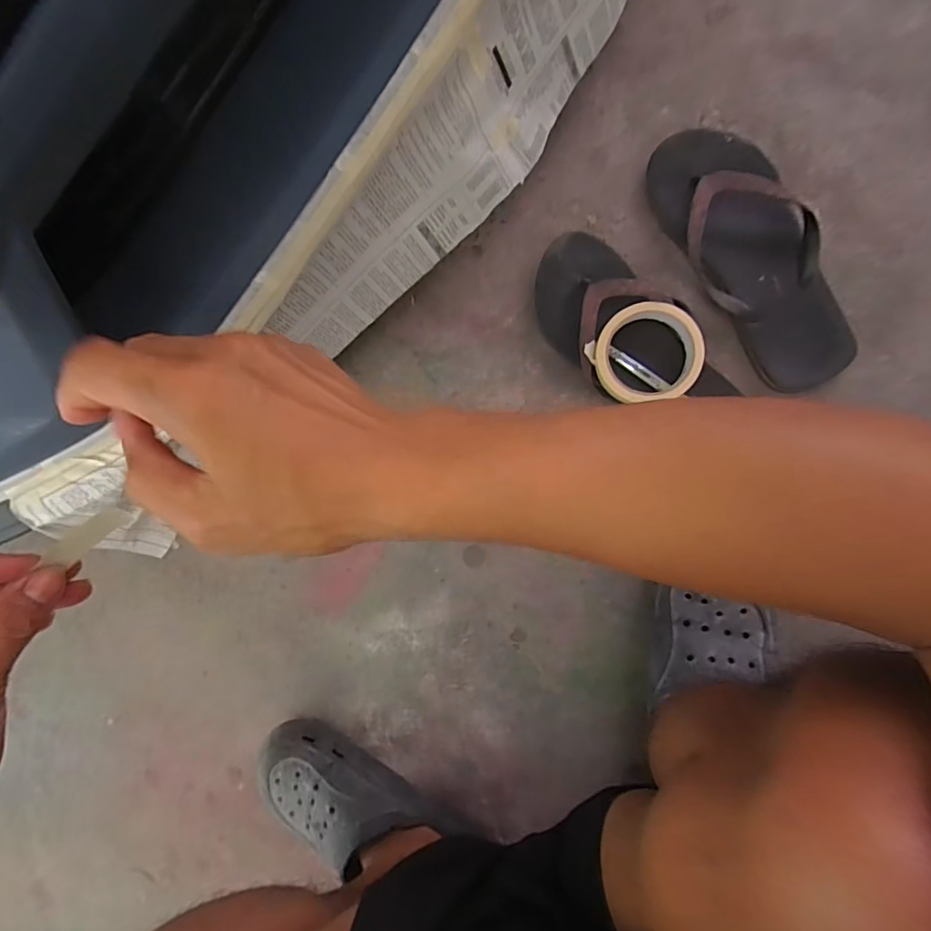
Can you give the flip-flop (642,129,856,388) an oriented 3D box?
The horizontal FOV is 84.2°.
[{"bbox_3d":[0.277,-0.202,0.490,0.107,0.047,0.274,-32,88,10],"label":"flip-flop"}]

